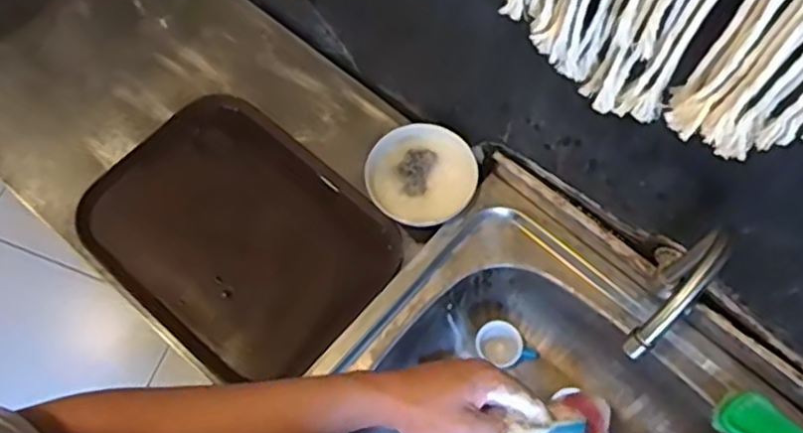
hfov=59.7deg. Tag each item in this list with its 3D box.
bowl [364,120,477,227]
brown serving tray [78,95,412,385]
[{"bbox_3d":[0.028,-0.056,0.958,0.141,0.045,0.133,0,67,0],"label":"bowl"},{"bbox_3d":[-0.224,0.027,0.946,0.390,0.028,0.298,40,85,10],"label":"brown serving tray"}]

